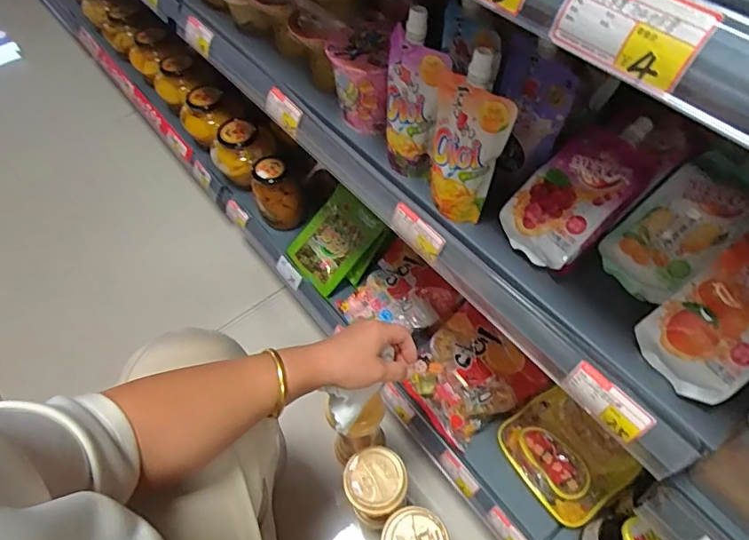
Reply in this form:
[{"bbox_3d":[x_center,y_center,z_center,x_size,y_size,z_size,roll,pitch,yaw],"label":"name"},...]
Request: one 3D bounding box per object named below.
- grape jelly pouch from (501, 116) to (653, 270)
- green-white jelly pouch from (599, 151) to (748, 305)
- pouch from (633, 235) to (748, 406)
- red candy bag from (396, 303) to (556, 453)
[{"bbox_3d":[0.199,-0.076,0.472,0.160,0.038,0.080,-45,61,3],"label":"grape jelly pouch"},{"bbox_3d":[0.284,-0.043,0.441,0.157,0.033,0.077,-41,61,10],"label":"green-white jelly pouch"},{"bbox_3d":[0.295,0.029,0.393,0.160,0.031,0.078,-42,64,7],"label":"pouch"},{"bbox_3d":[0.152,0.167,0.776,0.187,0.045,0.172,-48,65,5],"label":"red candy bag"}]

